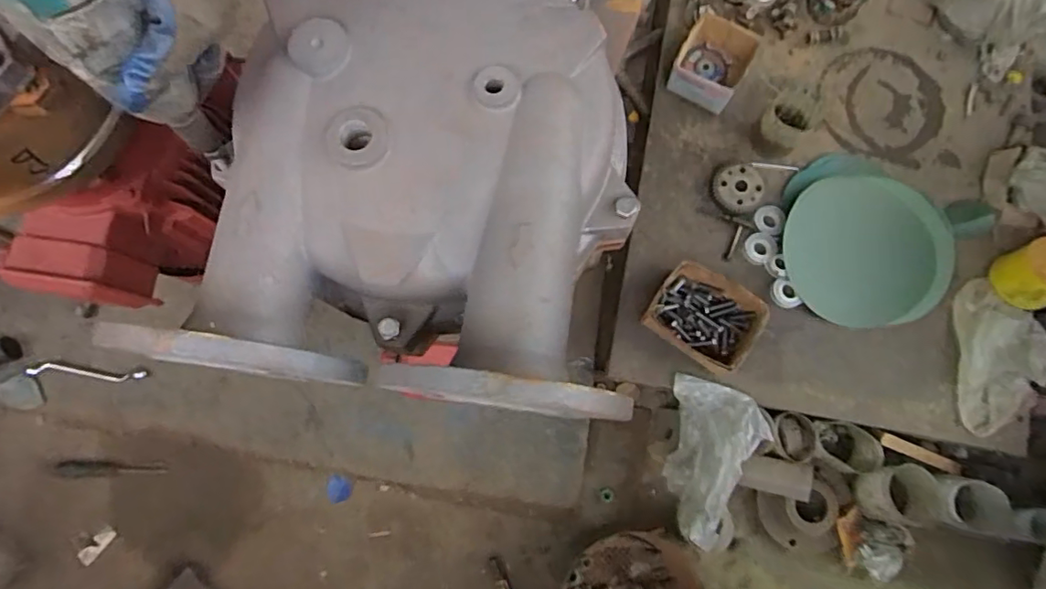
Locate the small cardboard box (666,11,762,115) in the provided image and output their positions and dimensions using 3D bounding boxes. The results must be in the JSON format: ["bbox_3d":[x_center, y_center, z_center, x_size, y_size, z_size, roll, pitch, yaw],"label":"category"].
[{"bbox_3d":[0.383,-0.473,1.147,0.141,0.056,0.185,28,79,8],"label":"small cardboard box"}]

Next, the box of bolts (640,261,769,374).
[{"bbox_3d":[0.333,0.041,1.028,0.187,0.076,0.149,36,81,9],"label":"box of bolts"}]

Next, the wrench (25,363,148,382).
[{"bbox_3d":[-0.908,0.163,1.169,0.243,0.029,0.027,4,77,3],"label":"wrench"}]

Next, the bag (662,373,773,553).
[{"bbox_3d":[0.358,0.314,1.057,0.160,0.124,0.302,3,77,2],"label":"bag"}]

